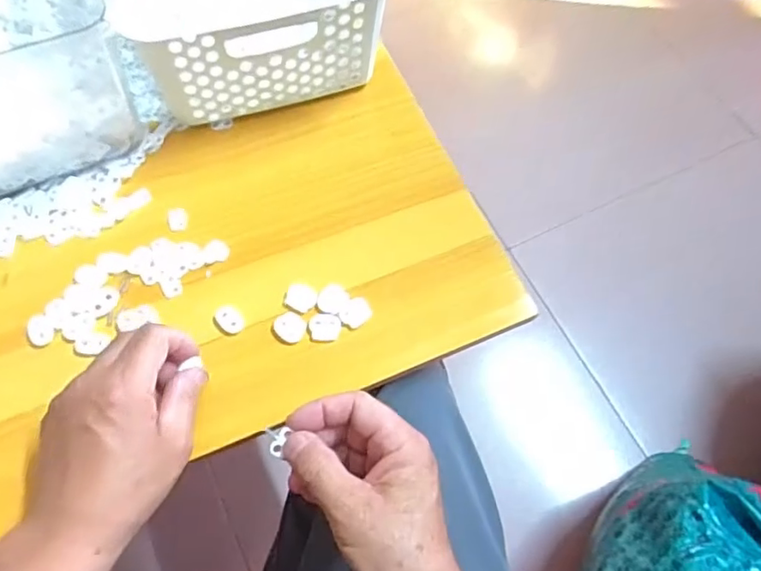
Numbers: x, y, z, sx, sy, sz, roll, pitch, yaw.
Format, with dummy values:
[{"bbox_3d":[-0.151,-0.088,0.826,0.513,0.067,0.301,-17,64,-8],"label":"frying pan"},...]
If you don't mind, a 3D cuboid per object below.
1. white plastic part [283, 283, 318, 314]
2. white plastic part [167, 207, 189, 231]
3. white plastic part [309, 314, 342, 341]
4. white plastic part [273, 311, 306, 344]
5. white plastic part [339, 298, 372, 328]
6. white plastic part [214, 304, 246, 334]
[{"bbox_3d":[-0.059,0.008,0.428,0.024,0.004,0.021,24,66,8],"label":"white plastic part"},{"bbox_3d":[-0.159,-0.052,0.454,0.015,0.004,0.022,-11,66,-8],"label":"white plastic part"},{"bbox_3d":[-0.040,0.031,0.422,0.023,0.004,0.020,4,65,-1],"label":"white plastic part"},{"bbox_3d":[-0.066,0.030,0.421,0.023,0.004,0.020,37,69,13],"label":"white plastic part"},{"bbox_3d":[-0.017,0.020,0.424,0.019,0.004,0.023,38,69,14],"label":"white plastic part"},{"bbox_3d":[-0.110,0.025,0.424,0.023,0.004,0.020,36,68,13],"label":"white plastic part"}]

